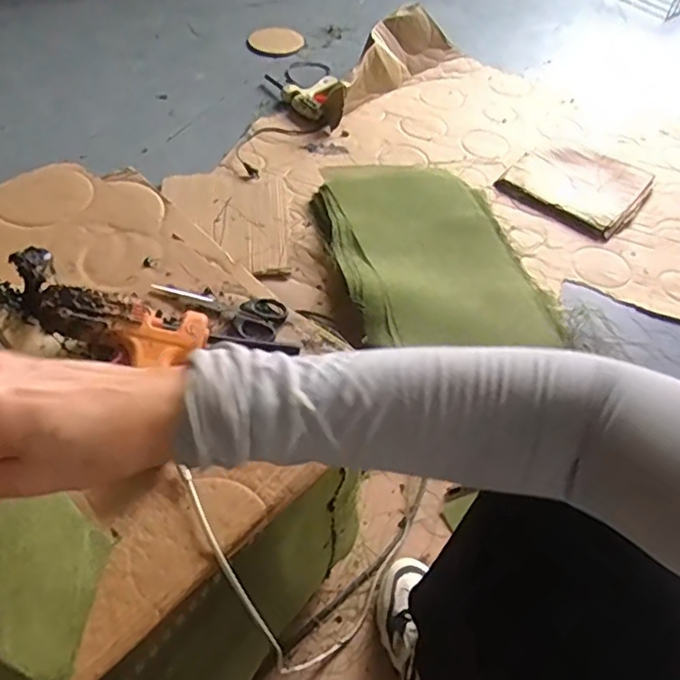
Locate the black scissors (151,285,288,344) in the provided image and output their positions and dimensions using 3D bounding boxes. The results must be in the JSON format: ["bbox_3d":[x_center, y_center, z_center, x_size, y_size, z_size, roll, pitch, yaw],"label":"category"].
[{"bbox_3d":[-0.132,-0.044,0.673,0.151,0.010,0.068,24,53,14],"label":"black scissors"}]

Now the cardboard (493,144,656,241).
[{"bbox_3d":[0.558,-0.368,1.426,0.290,0.030,0.325,35,57,21],"label":"cardboard"}]

